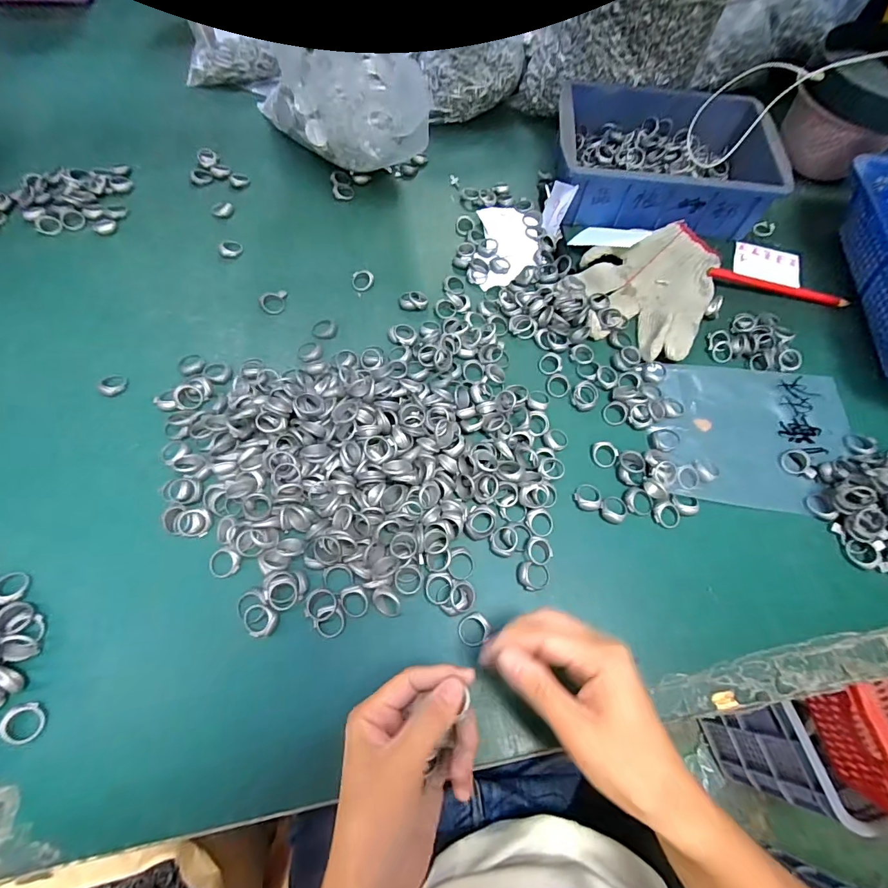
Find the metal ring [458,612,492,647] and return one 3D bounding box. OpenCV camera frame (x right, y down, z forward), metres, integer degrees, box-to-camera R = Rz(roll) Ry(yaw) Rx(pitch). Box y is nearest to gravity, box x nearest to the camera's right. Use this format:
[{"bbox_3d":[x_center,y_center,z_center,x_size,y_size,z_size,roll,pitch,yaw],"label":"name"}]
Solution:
[{"bbox_3d":[0.022,0.135,0.329,0.024,0.004,0.021,-41,73,-20],"label":"metal ring"}]

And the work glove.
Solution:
[{"bbox_3d":[0.219,-0.177,0.483,0.135,0.024,0.193,26,65,9],"label":"work glove"}]

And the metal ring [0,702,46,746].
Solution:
[{"bbox_3d":[-0.275,0.182,0.291,0.024,0.006,0.023,1,64,-3],"label":"metal ring"}]

